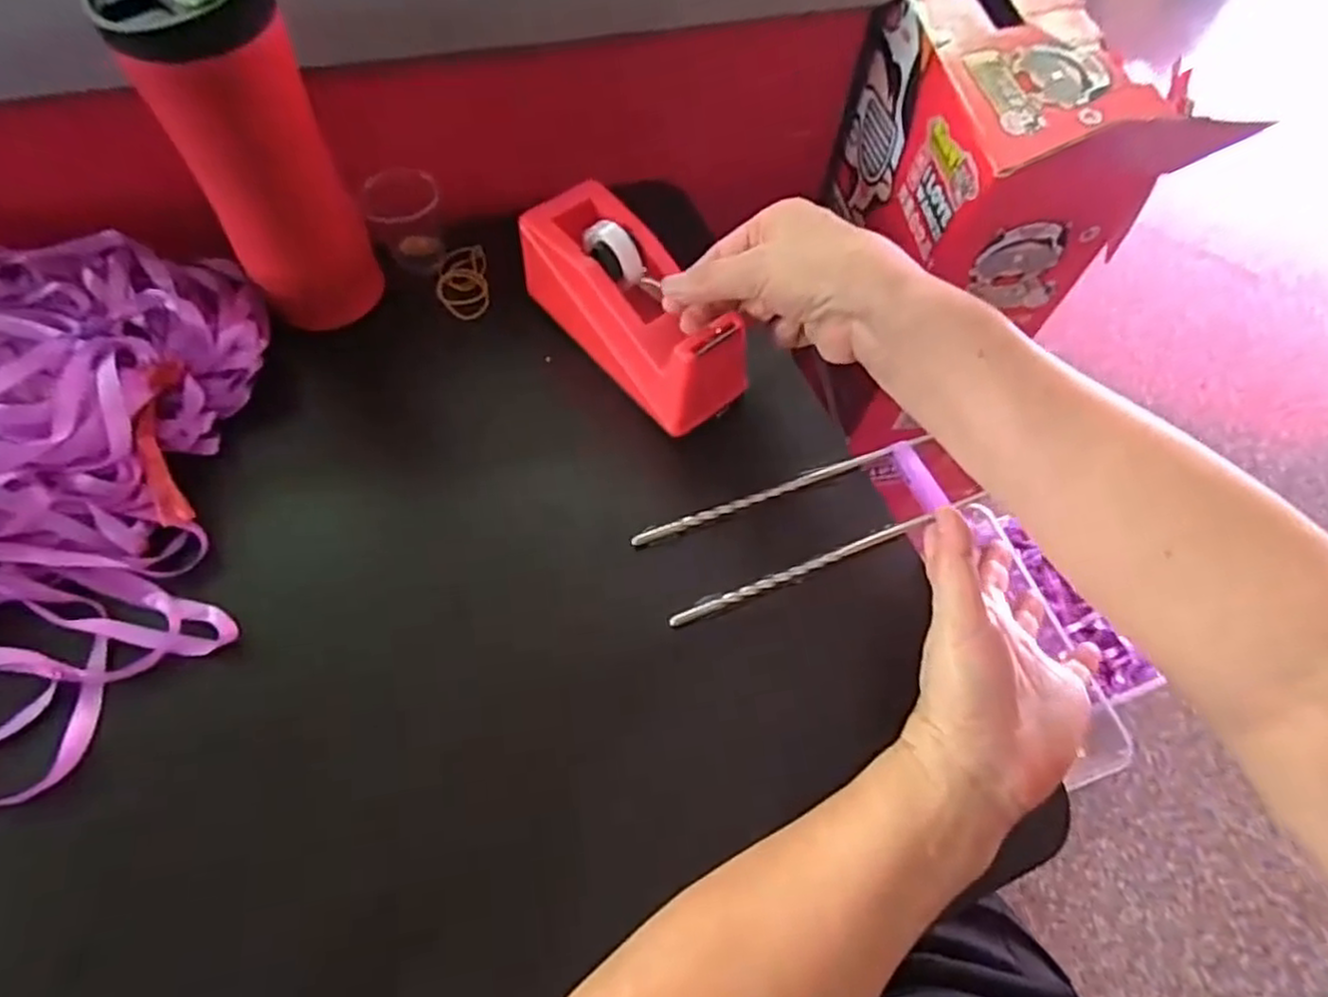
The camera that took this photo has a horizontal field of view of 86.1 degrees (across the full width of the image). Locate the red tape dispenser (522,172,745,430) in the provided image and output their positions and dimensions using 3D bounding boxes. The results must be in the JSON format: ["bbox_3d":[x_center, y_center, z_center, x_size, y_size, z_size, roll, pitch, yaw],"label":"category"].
[{"bbox_3d":[-0.017,-0.117,0.418,0.060,0.074,0.156,-38,81,-21],"label":"red tape dispenser"}]

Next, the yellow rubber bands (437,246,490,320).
[{"bbox_3d":[-0.135,-0.145,0.475,0.032,0.007,0.062,-7,62,-8],"label":"yellow rubber bands"}]

